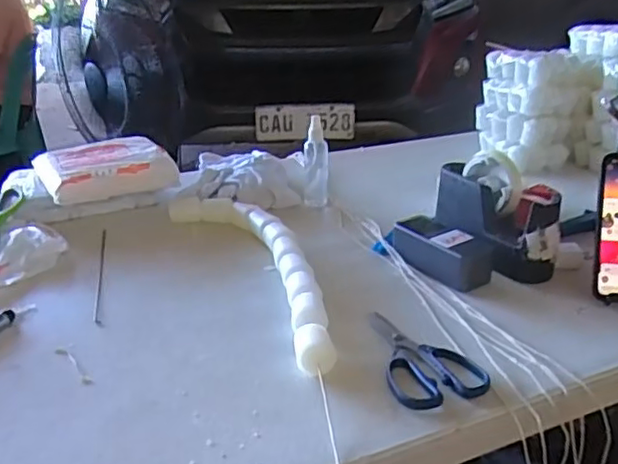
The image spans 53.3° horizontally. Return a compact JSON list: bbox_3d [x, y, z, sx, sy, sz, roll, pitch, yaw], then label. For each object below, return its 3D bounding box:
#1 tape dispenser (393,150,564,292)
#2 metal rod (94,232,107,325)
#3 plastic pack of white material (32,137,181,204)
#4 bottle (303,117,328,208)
[{"bbox_3d":[0.200,-0.017,0.776,0.144,0.115,0.197,-17,30,-32],"label":"tape dispenser"},{"bbox_3d":[-0.265,0.046,0.785,0.007,0.005,0.254,-7,26,-13],"label":"metal rod"},{"bbox_3d":[-0.318,-0.100,0.969,0.193,0.046,0.148,-14,28,-26],"label":"plastic pack of white material"},{"bbox_3d":[0.012,-0.109,0.959,0.037,0.124,0.038,0,25,1],"label":"bottle"}]

